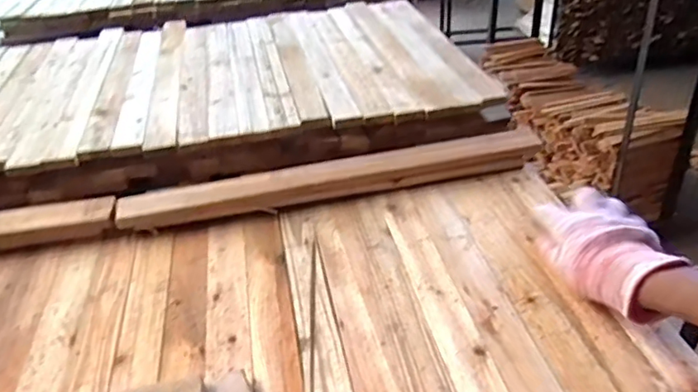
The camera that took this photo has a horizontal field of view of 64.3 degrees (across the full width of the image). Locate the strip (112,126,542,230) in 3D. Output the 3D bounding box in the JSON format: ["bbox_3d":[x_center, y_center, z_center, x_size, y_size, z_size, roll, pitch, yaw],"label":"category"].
[{"bbox_3d":[-0.017,-0.022,0.706,0.530,0.039,0.057,-10,36,-8],"label":"strip"}]

